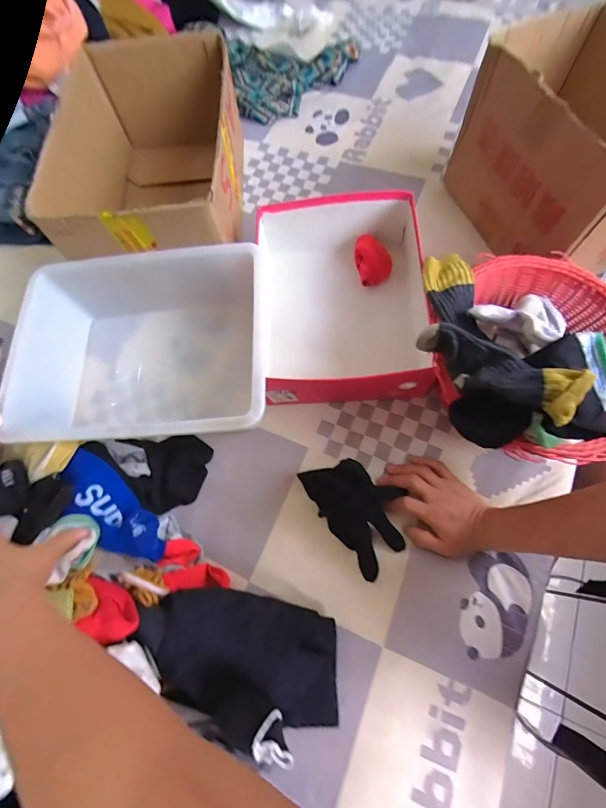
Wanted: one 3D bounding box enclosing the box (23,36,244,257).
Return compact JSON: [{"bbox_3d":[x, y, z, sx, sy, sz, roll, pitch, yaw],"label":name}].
[{"bbox_3d":[-0.262,-0.407,0.641,0.293,0.179,0.410,-5,68,2],"label":"box"}]

